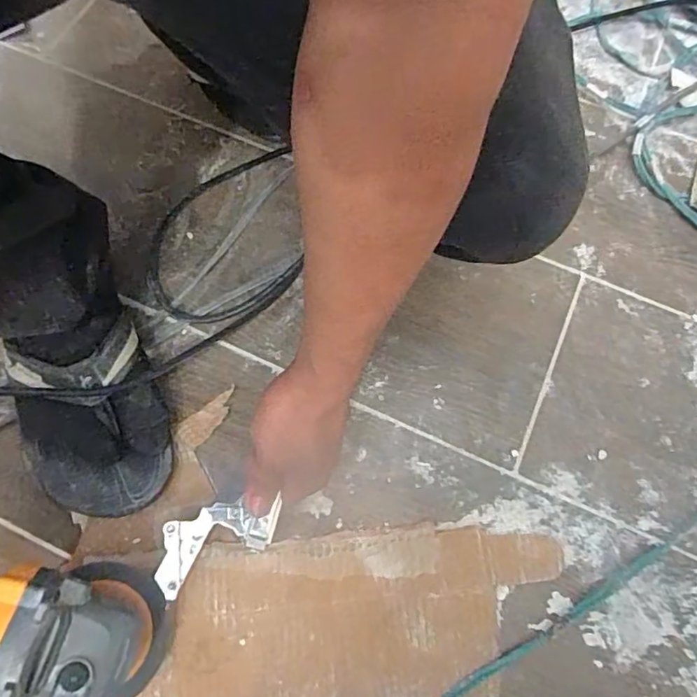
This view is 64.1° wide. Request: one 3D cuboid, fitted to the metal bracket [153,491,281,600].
[{"bbox_3d":[-0.095,0.137,0.402,0.093,0.015,0.045,-22,70,-8],"label":"metal bracket"}]

